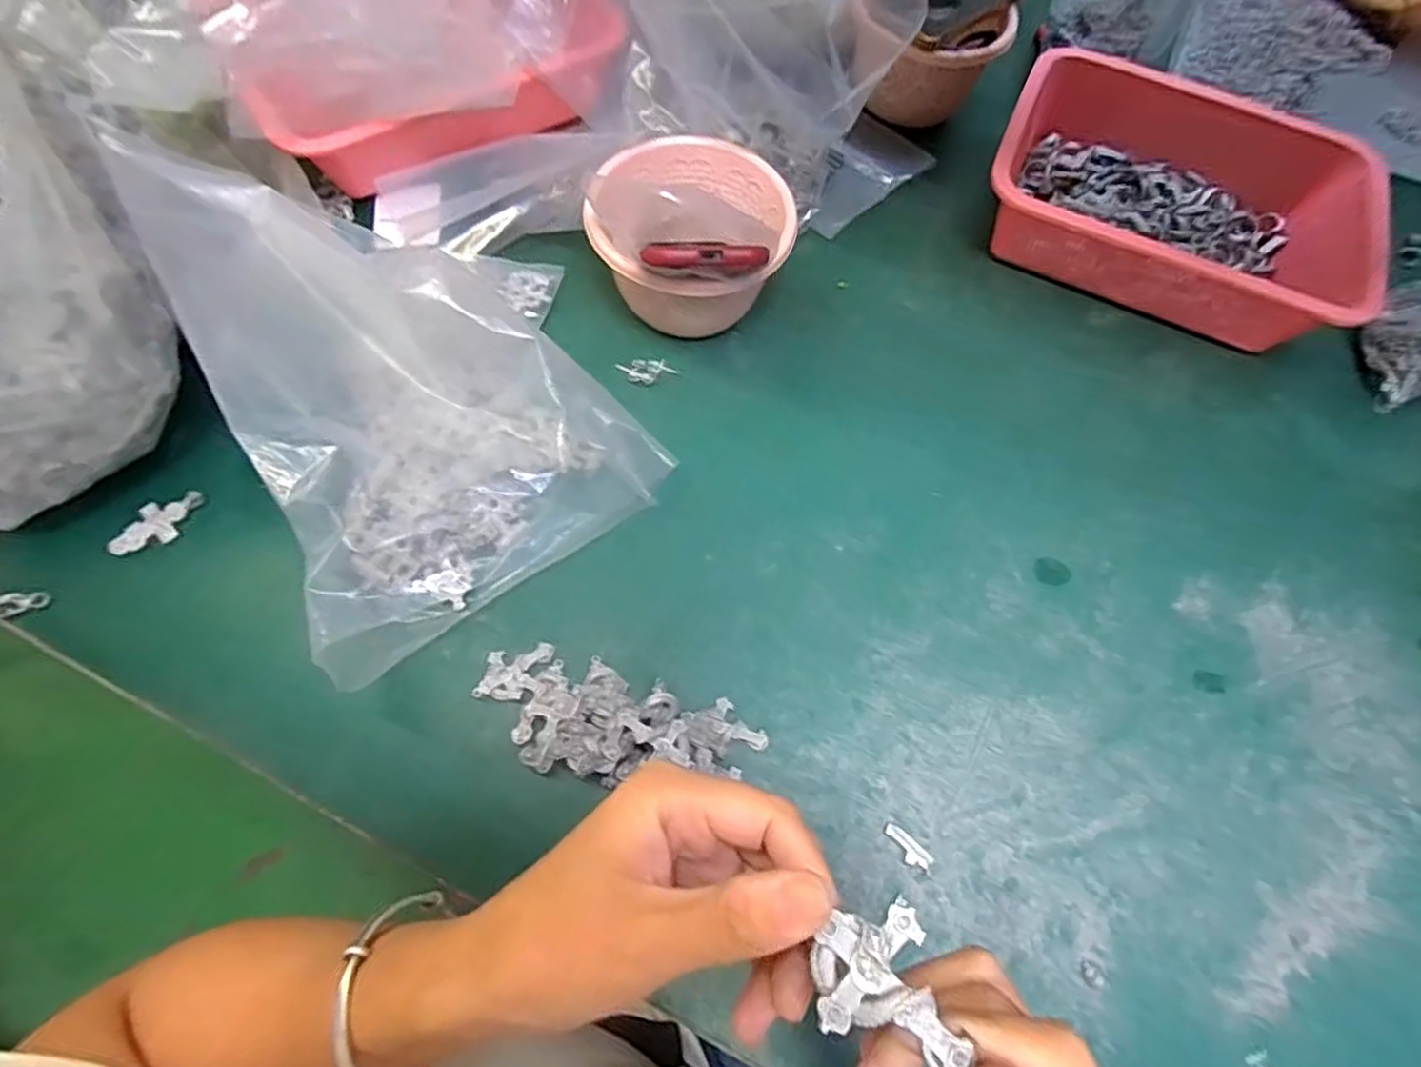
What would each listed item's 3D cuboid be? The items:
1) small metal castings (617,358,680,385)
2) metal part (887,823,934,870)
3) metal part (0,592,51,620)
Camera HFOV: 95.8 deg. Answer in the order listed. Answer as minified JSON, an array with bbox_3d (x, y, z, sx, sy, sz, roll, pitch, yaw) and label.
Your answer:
[{"bbox_3d":[-0.049,-0.127,0.504,0.047,0.004,0.020,-4,66,-5],"label":"small metal castings"},{"bbox_3d":[0.115,0.184,0.376,0.030,0.004,0.012,40,69,14],"label":"metal part"},{"bbox_3d":[-0.428,0.044,0.396,0.030,0.006,0.013,-17,109,-27],"label":"metal part"}]

